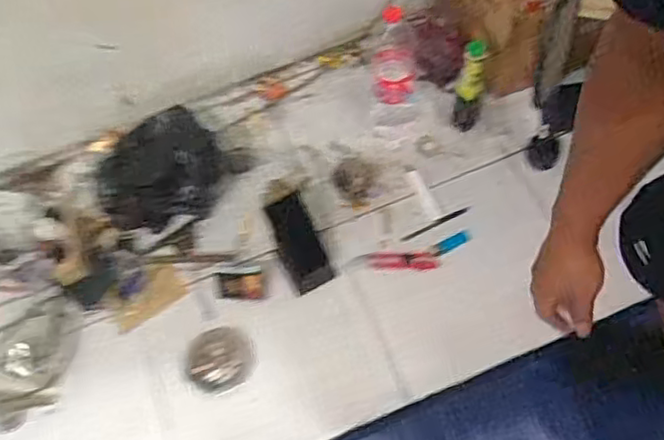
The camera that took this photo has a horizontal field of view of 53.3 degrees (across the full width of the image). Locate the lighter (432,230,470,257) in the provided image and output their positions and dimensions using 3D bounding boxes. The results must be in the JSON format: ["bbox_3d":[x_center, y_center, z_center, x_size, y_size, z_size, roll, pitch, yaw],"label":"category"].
[{"bbox_3d":[0.232,0.045,1.296,0.079,0.013,0.028,-24,62,-11],"label":"lighter"}]

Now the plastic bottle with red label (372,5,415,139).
[{"bbox_3d":[0.128,-0.282,1.326,0.093,0.272,0.115,3,62,5],"label":"plastic bottle with red label"}]

